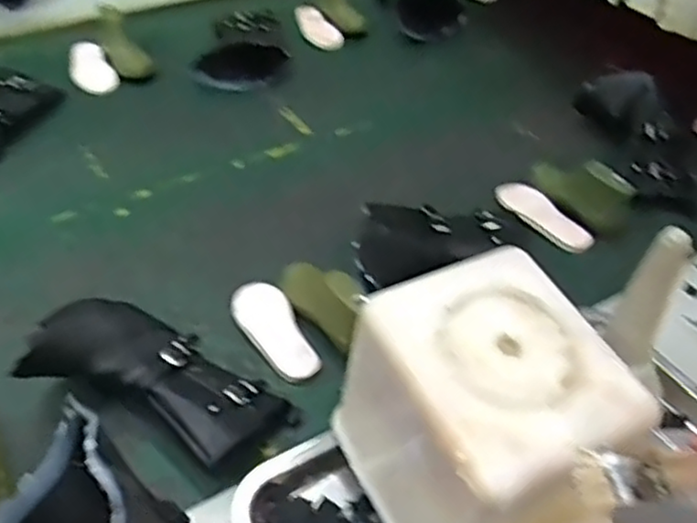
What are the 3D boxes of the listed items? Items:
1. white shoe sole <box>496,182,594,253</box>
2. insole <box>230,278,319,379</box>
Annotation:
[{"bbox_3d":[0.232,-0.056,0.848,0.130,0.019,0.049,37,53,28],"label":"white shoe sole"},{"bbox_3d":[-0.074,0.068,0.693,0.052,0.013,0.129,-17,49,-21],"label":"insole"}]

